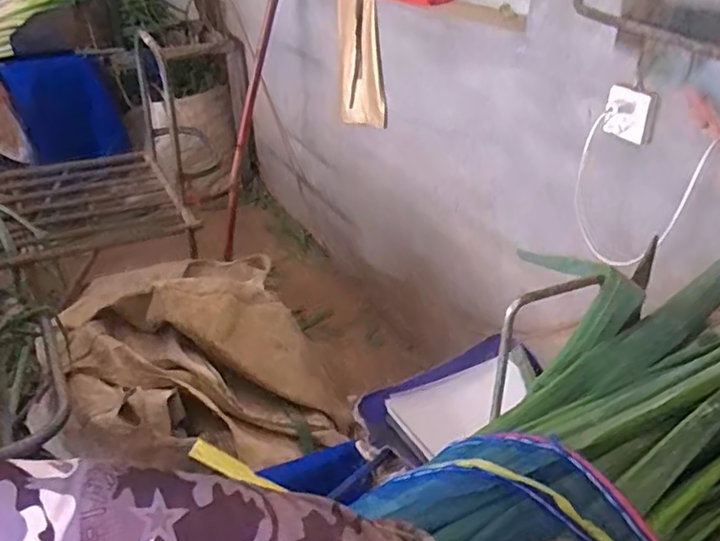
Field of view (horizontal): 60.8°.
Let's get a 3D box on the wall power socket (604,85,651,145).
[{"bbox_3d":[0.470,-0.272,1.082,0.066,0.088,0.023,18,38,27],"label":"wall power socket"}]

